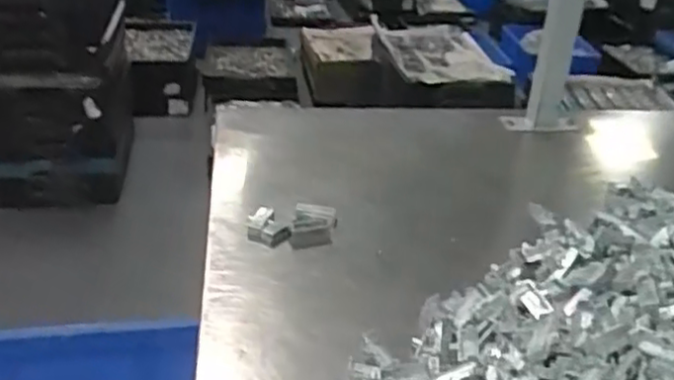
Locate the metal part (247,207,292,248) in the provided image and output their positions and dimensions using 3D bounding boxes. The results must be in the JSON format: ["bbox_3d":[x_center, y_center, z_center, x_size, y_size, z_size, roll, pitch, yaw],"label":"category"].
[{"bbox_3d":[-0.060,0.033,0.604,0.037,0.023,0.034,-1,29,-6],"label":"metal part"}]

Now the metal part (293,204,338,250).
[{"bbox_3d":[-0.021,0.033,0.609,0.036,0.023,0.042,5,29,5],"label":"metal part"}]

